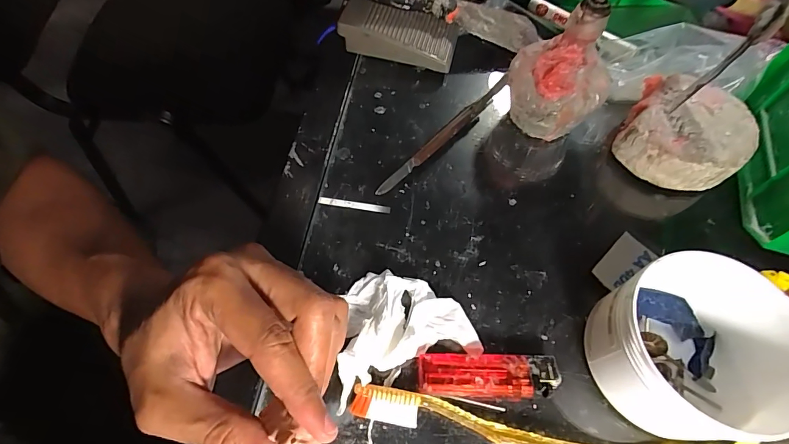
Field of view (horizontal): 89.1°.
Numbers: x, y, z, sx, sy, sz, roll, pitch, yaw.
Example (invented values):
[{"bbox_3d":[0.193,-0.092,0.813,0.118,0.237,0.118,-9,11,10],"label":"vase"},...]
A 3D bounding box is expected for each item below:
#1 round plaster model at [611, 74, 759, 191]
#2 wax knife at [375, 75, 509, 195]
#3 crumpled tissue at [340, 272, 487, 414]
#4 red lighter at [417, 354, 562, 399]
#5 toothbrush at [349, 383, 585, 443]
[{"bbox_3d":[0.226,-0.068,0.315,0.081,0.035,0.082,1,61,-2],"label":"round plaster model"},{"bbox_3d":[0.044,-0.073,0.328,0.010,0.012,0.164,39,66,17],"label":"wax knife"},{"bbox_3d":[0.001,0.061,0.249,0.087,0.019,0.067,-18,63,-12],"label":"crumpled tissue"},{"bbox_3d":[0.055,0.091,0.237,0.081,0.013,0.023,2,61,-1],"label":"red lighter"},{"bbox_3d":[0.065,0.116,0.223,0.179,0.016,0.017,10,61,3],"label":"toothbrush"}]

